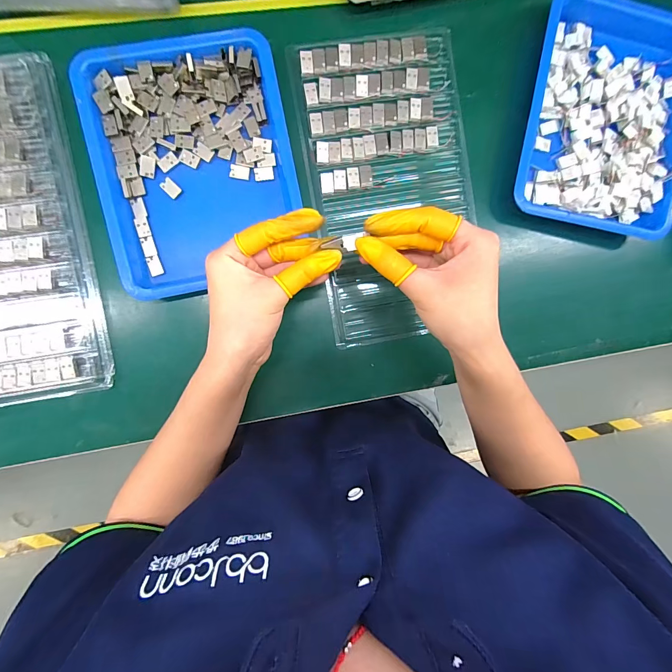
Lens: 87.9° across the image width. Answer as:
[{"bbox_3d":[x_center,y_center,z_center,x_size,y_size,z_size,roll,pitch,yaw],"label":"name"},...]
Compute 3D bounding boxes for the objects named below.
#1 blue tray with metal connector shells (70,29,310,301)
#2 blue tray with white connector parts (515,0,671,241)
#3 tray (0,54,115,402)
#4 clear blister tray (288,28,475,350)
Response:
[{"bbox_3d":[-0.127,-0.155,0.319,0.170,0.021,0.213,-11,98,-6],"label":"blue tray with metal connector shells"},{"bbox_3d":[0.275,-0.221,0.352,0.170,0.032,0.217,10,95,-8],"label":"blue tray with white connector parts"},{"bbox_3d":[-0.312,-0.087,0.305,0.158,0.013,0.292,-8,97,-6],"label":"tray"},{"bbox_3d":[0.058,-0.143,0.350,0.158,0.012,0.289,-10,98,-6],"label":"clear blister tray"}]

